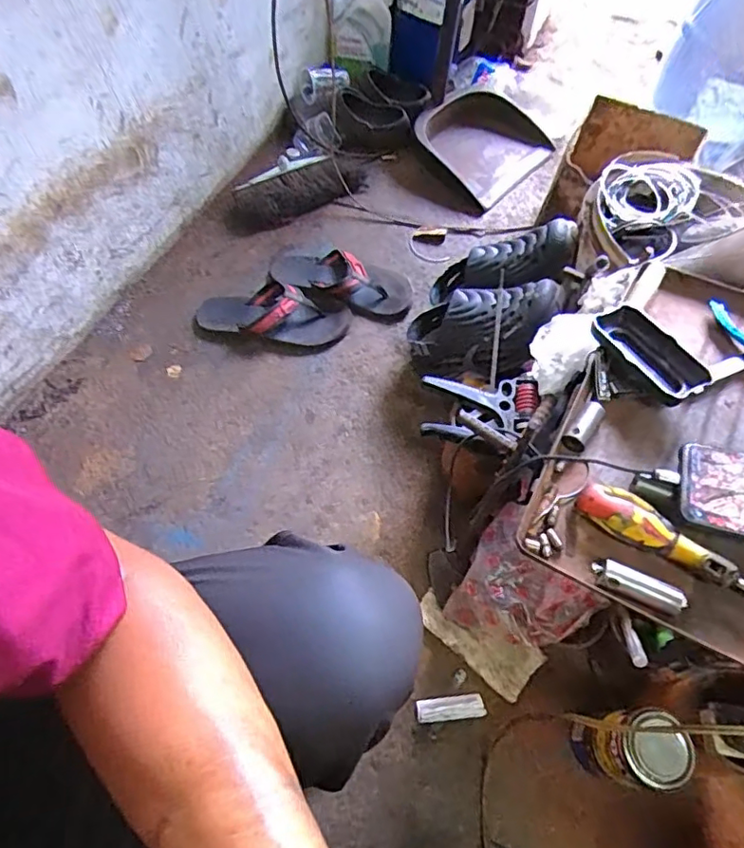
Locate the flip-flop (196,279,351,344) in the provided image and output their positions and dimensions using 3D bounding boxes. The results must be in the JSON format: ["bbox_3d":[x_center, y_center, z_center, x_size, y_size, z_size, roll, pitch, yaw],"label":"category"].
[{"bbox_3d":[-0.174,-0.189,0.975,0.262,0.052,0.101,14,62,7],"label":"flip-flop"}]

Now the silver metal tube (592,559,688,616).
[{"bbox_3d":[0.198,0.122,0.424,0.064,0.023,0.017,25,63,11],"label":"silver metal tube"}]

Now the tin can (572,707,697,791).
[{"bbox_3d":[0.276,0.355,0.621,0.069,0.162,0.068,0,61,-1],"label":"tin can"}]

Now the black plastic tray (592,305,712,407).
[{"bbox_3d":[0.251,-0.063,0.519,0.055,0.041,0.111,-28,66,-17],"label":"black plastic tray"}]

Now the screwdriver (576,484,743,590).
[{"bbox_3d":[0.251,0.106,0.425,0.199,0.036,0.029,33,64,15],"label":"screwdriver"}]

